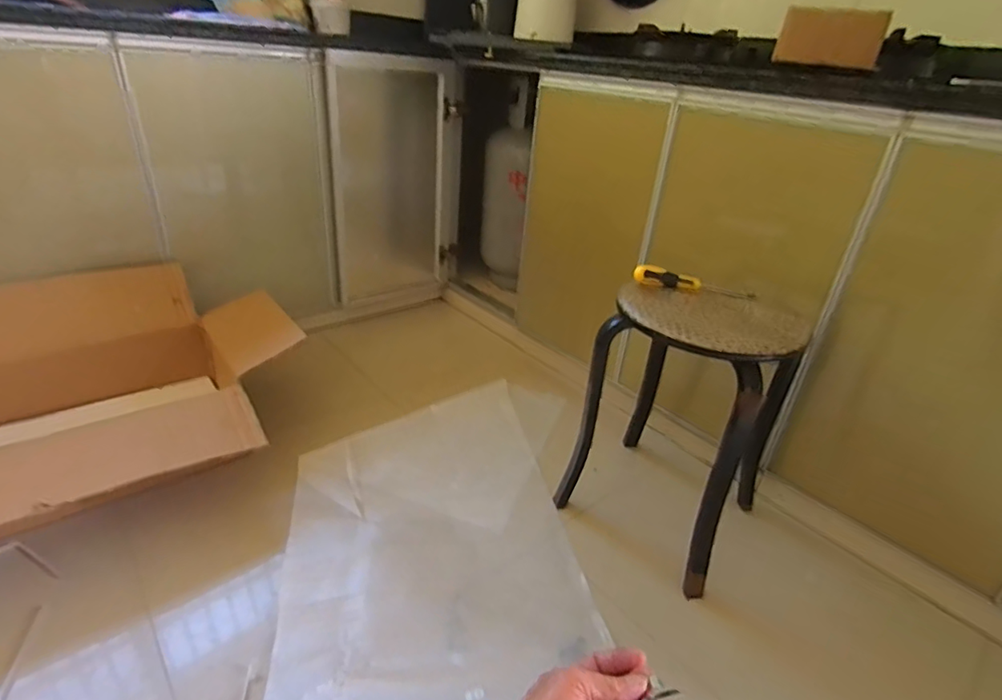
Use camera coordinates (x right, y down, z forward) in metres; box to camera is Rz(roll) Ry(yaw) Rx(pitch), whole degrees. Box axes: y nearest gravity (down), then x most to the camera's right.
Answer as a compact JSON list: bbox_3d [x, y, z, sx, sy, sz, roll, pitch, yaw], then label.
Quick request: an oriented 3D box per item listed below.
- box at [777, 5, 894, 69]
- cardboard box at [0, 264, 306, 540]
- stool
[{"bbox_3d":[0.545,-0.510,0.875,0.159,0.077,0.044,14,31,16],"label":"box"},{"bbox_3d":[-0.870,0.116,0.980,0.825,0.273,0.576,-18,36,-34],"label":"cardboard box"},{"bbox_3d":[0.323,0.116,0.969,0.296,0.441,0.273,26,36,32],"label":"stool"}]

